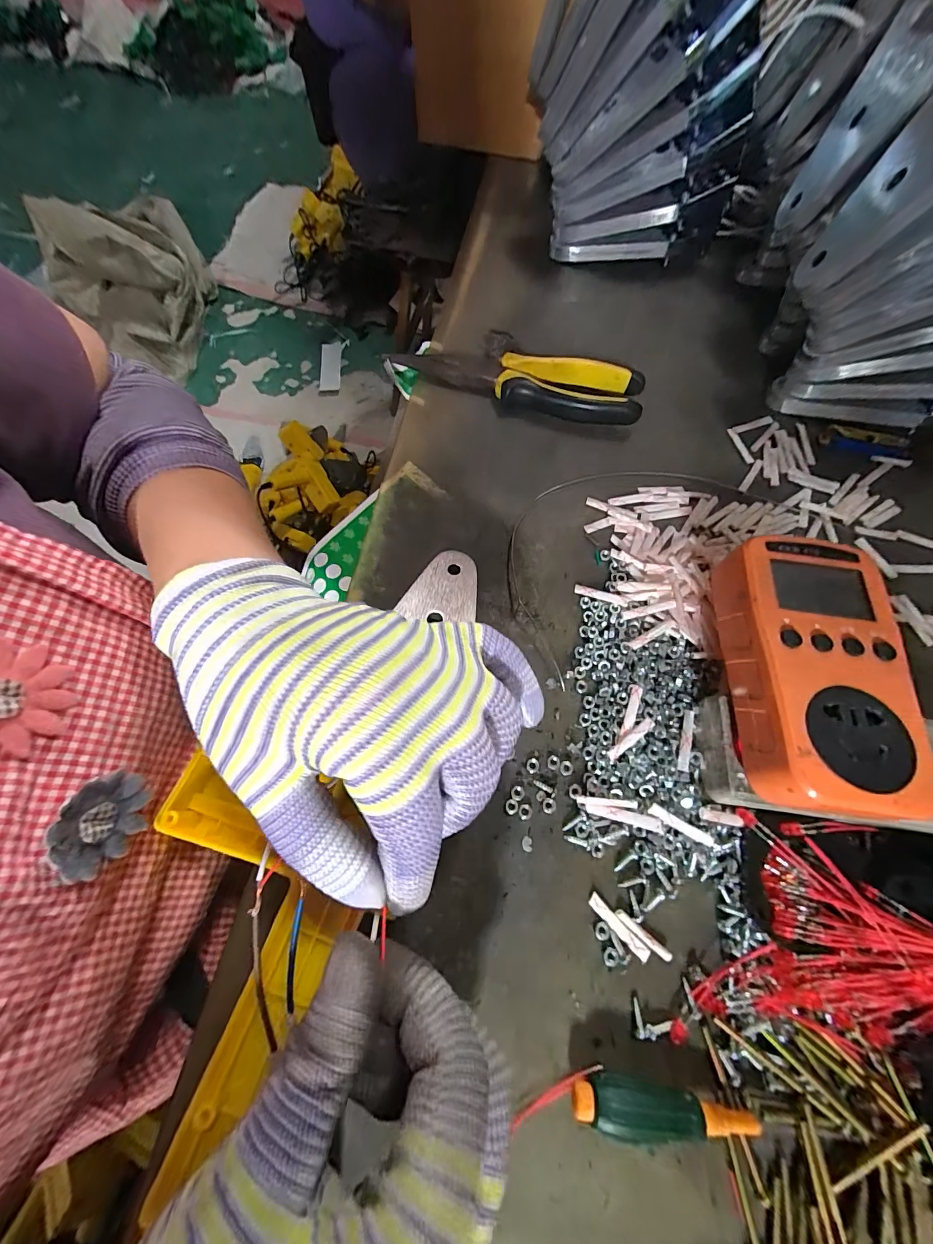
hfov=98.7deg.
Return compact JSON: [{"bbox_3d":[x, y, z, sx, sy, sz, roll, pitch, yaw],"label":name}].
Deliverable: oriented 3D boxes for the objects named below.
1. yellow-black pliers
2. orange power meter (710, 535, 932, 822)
[{"bbox_3d":[0.035,-0.178,0.300,0.183,0.026,0.039,11,71,5],"label":"yellow-black pliers"},{"bbox_3d":[0.158,0.019,0.185,0.070,0.027,0.124,5,70,1],"label":"orange power meter"}]

